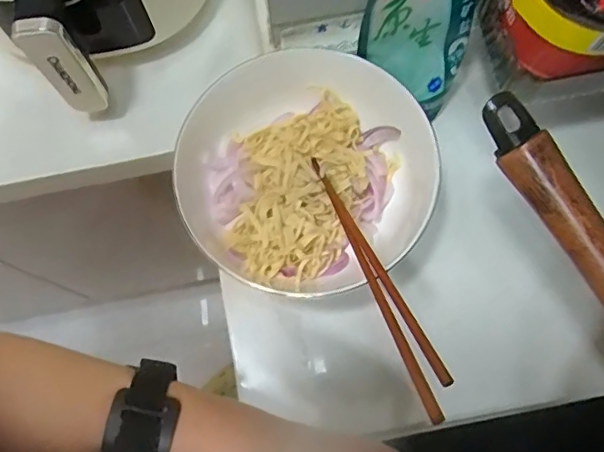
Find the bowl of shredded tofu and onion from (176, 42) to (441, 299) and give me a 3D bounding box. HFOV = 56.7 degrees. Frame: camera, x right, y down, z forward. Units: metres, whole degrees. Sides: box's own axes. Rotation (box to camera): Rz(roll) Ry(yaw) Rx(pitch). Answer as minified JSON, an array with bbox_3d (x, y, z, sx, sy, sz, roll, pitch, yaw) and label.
[{"bbox_3d":[0.006,-0.041,0.470,0.205,0.097,0.190,-1,74,2],"label":"bowl of shredded tofu and onion"}]

